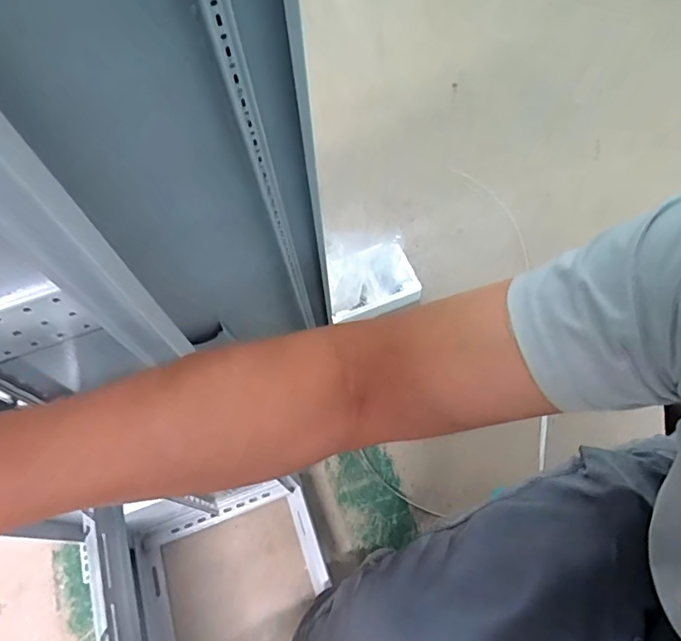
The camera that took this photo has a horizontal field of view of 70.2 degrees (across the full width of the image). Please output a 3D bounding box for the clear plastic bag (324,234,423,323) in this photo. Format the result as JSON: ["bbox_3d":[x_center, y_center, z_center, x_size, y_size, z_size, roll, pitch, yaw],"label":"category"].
[{"bbox_3d":[0.058,-0.123,1.208,0.258,0.163,0.151,-22,64,-8],"label":"clear plastic bag"}]

